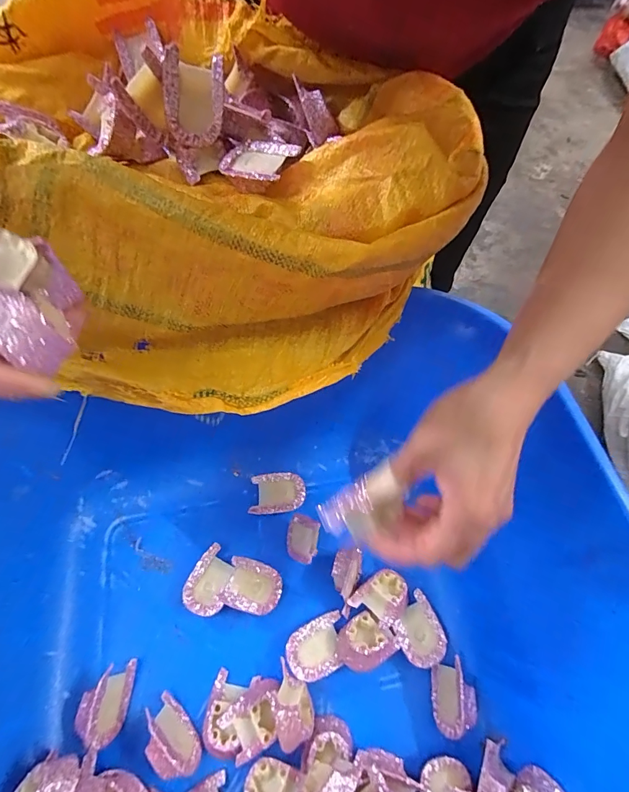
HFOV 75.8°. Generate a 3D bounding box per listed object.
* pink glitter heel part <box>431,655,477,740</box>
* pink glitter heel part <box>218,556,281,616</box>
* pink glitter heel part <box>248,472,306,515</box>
[{"bbox_3d":[0.114,0.247,0.332,0.025,0.034,0.053,8,62,2],"label":"pink glitter heel part"},{"bbox_3d":[-0.056,0.176,0.371,0.048,0.038,0.040,16,63,7],"label":"pink glitter heel part"},{"bbox_3d":[-0.038,0.102,0.421,0.055,0.020,0.040,-4,62,-4],"label":"pink glitter heel part"}]

